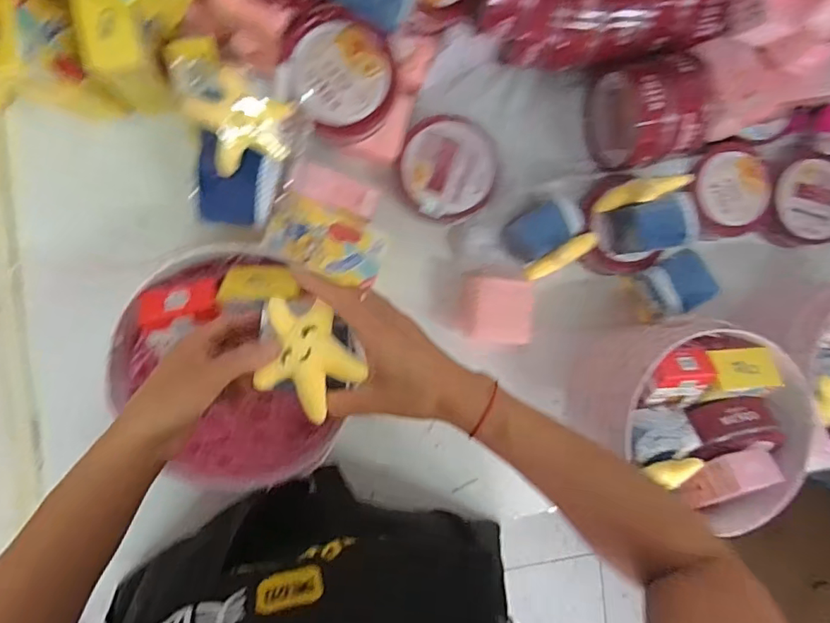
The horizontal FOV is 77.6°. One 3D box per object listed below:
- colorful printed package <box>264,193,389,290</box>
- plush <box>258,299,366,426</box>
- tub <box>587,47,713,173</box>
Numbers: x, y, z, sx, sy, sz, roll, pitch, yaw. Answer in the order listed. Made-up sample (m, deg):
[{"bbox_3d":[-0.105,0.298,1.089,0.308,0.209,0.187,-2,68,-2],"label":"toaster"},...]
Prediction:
[{"bbox_3d":[-0.095,-0.077,0.569,0.125,0.011,0.072,21,87,-9],"label":"colorful printed package"},{"bbox_3d":[-0.079,0.037,0.398,0.073,0.020,0.087,4,90,-9],"label":"plush"},{"bbox_3d":[0.278,-0.237,0.614,0.101,0.112,0.121,-14,92,-9],"label":"tub"}]

